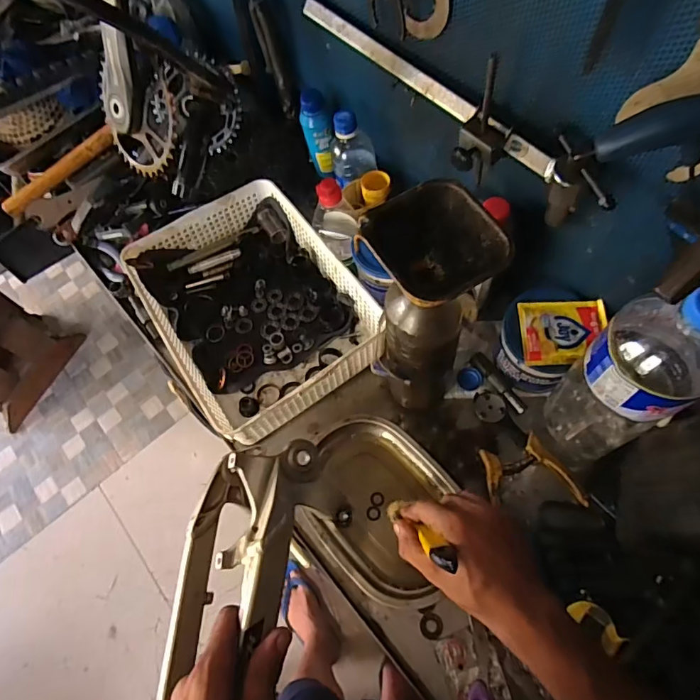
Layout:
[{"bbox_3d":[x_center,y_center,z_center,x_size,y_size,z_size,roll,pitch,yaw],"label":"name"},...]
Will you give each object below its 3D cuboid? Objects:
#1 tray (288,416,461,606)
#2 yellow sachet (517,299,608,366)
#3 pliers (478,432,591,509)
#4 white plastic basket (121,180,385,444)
[{"bbox_3d":[0.034,0.179,0.558,0.195,0.023,0.157,39,74,17],"label":"tray"},{"bbox_3d":[0.244,-0.020,0.539,0.092,0.012,0.076,0,64,6],"label":"yellow sachet"},{"bbox_3d":[0.215,0.145,0.563,0.107,0.014,0.083,-6,66,0],"label":"pliers"},{"bbox_3d":[-0.133,-0.066,0.657,0.245,0.078,0.330,-33,69,-11],"label":"white plastic basket"}]

